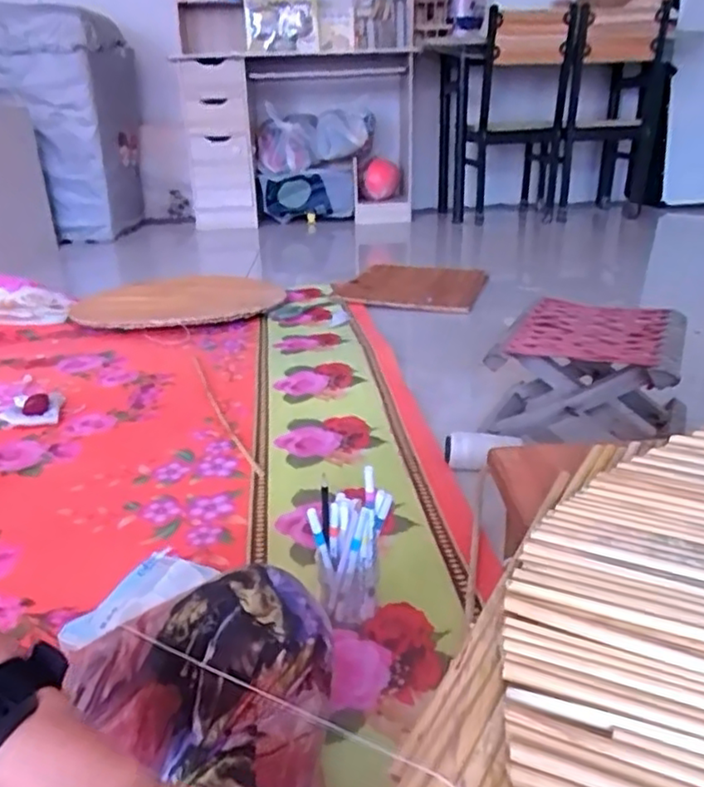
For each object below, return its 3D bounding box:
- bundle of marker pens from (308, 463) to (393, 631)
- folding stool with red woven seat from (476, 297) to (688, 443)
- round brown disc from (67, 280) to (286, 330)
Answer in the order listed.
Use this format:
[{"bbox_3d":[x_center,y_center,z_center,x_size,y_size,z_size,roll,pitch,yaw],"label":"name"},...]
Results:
[{"bbox_3d":[0.001,0.154,0.662,0.055,0.149,0.069,11,27,30],"label":"bundle of marker pens"},{"bbox_3d":[0.364,-0.020,1.016,0.251,0.169,0.268,11,27,30],"label":"folding stool with red woven seat"},{"bbox_3d":[-0.495,-0.248,1.811,0.546,0.041,0.540,3,24,14],"label":"round brown disc"}]

